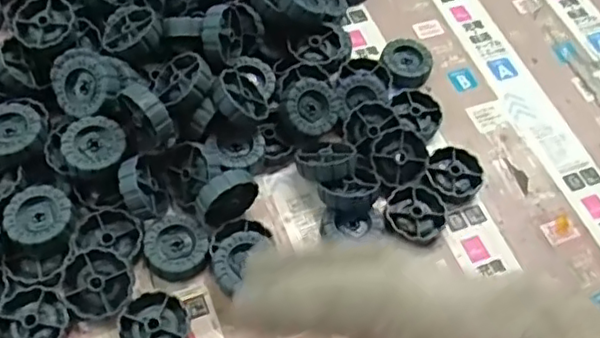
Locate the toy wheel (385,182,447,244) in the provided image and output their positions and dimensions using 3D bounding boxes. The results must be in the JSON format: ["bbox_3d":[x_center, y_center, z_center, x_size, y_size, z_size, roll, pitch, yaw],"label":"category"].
[{"bbox_3d":[0.074,0.030,0.409,0.038,0.011,0.039,2,59,-3],"label":"toy wheel"}]

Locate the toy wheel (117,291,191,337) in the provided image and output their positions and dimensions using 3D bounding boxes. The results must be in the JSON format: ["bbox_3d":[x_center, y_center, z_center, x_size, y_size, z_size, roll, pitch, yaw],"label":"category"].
[{"bbox_3d":[-0.081,0.090,0.354,0.037,0.012,0.038,2,59,-3],"label":"toy wheel"}]

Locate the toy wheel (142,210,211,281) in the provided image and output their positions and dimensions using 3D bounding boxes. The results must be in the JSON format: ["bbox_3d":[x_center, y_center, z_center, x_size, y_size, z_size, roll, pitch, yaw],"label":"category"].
[{"bbox_3d":[-0.075,0.045,0.380,0.036,0.011,0.042,-17,62,-14],"label":"toy wheel"}]

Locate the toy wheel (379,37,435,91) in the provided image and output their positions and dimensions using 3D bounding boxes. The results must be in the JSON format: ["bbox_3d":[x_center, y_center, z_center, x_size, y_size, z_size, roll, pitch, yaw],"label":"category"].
[{"bbox_3d":[0.079,-0.078,0.475,0.037,0.017,0.038,2,59,-3],"label":"toy wheel"}]

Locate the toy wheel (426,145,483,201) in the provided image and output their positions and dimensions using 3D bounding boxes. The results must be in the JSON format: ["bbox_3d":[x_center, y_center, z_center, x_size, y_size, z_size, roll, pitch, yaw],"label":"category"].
[{"bbox_3d":[0.103,0.004,0.428,0.036,0.013,0.037,-14,61,-13],"label":"toy wheel"}]

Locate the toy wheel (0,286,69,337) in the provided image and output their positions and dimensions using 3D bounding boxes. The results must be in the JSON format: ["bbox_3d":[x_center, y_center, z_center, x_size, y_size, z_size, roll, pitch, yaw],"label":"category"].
[{"bbox_3d":[-0.149,0.086,0.352,0.038,0.010,0.038,2,59,-3],"label":"toy wheel"}]

